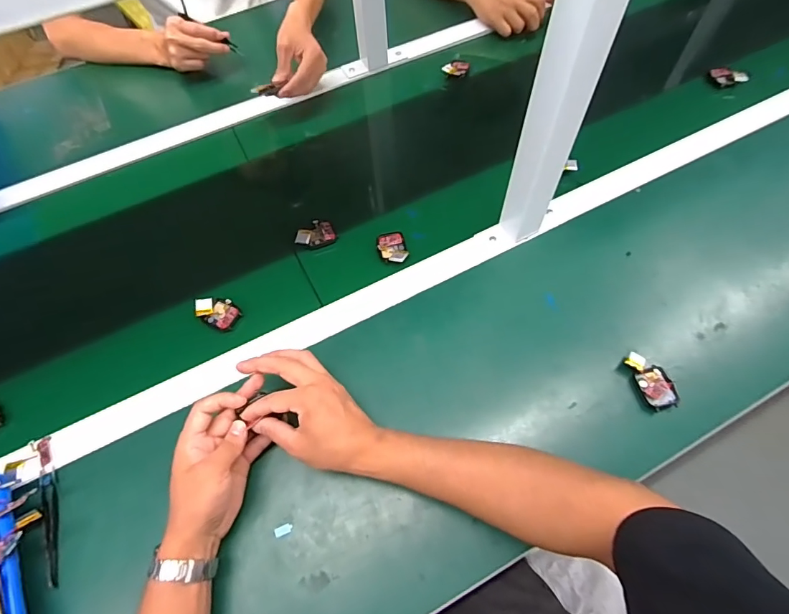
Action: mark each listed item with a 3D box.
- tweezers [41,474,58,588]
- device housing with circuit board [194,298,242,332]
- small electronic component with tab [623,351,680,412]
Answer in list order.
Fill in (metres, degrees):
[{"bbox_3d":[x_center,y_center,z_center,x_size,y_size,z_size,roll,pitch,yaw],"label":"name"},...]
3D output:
[{"bbox_3d":[-0.347,0.223,0.435,0.009,0.010,0.107,-22,63,-9],"label":"tweezers"},{"bbox_3d":[-0.223,0.005,0.542,0.056,0.012,0.038,27,66,16],"label":"device housing with circuit board"},{"bbox_3d":[0.283,0.081,0.474,0.037,0.018,0.064,-15,62,-5],"label":"small electronic component with tab"}]

